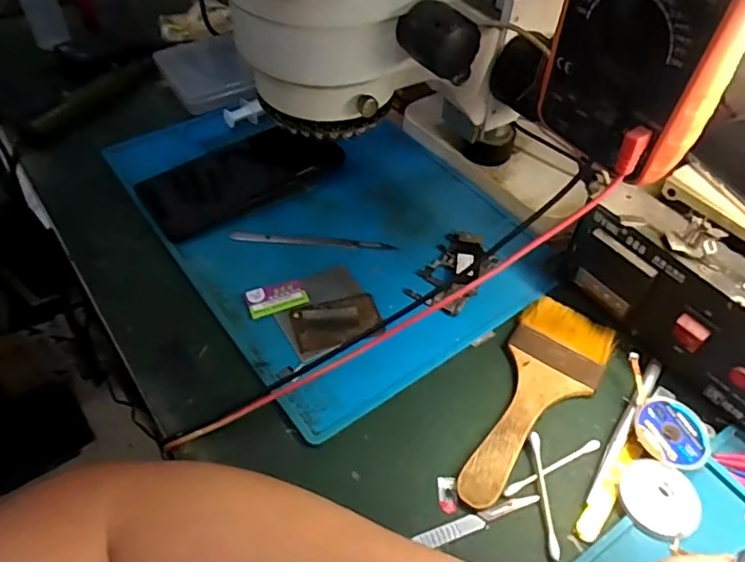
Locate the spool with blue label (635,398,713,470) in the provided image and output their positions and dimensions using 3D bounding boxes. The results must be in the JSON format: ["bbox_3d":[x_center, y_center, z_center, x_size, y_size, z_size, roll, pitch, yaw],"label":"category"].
[{"bbox_3d":[0.184,0.093,0.350,0.043,0.008,0.046,0,49,0],"label":"spool with blue label"}]

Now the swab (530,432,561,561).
[{"bbox_3d":[0.099,0.121,0.328,0.007,0.004,0.070,2,49,1],"label":"swab"}]

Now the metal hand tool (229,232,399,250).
[{"bbox_3d":[-0.047,-0.033,0.457,0.129,0.005,0.014,3,49,2],"label":"metal hand tool"}]

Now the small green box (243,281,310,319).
[{"bbox_3d":[-0.069,0.012,0.411,0.043,0.007,0.022,-17,52,-14],"label":"small green box"}]

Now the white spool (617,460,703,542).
[{"bbox_3d":[0.163,0.123,0.324,0.042,0.008,0.039,0,49,0],"label":"white spool"}]

